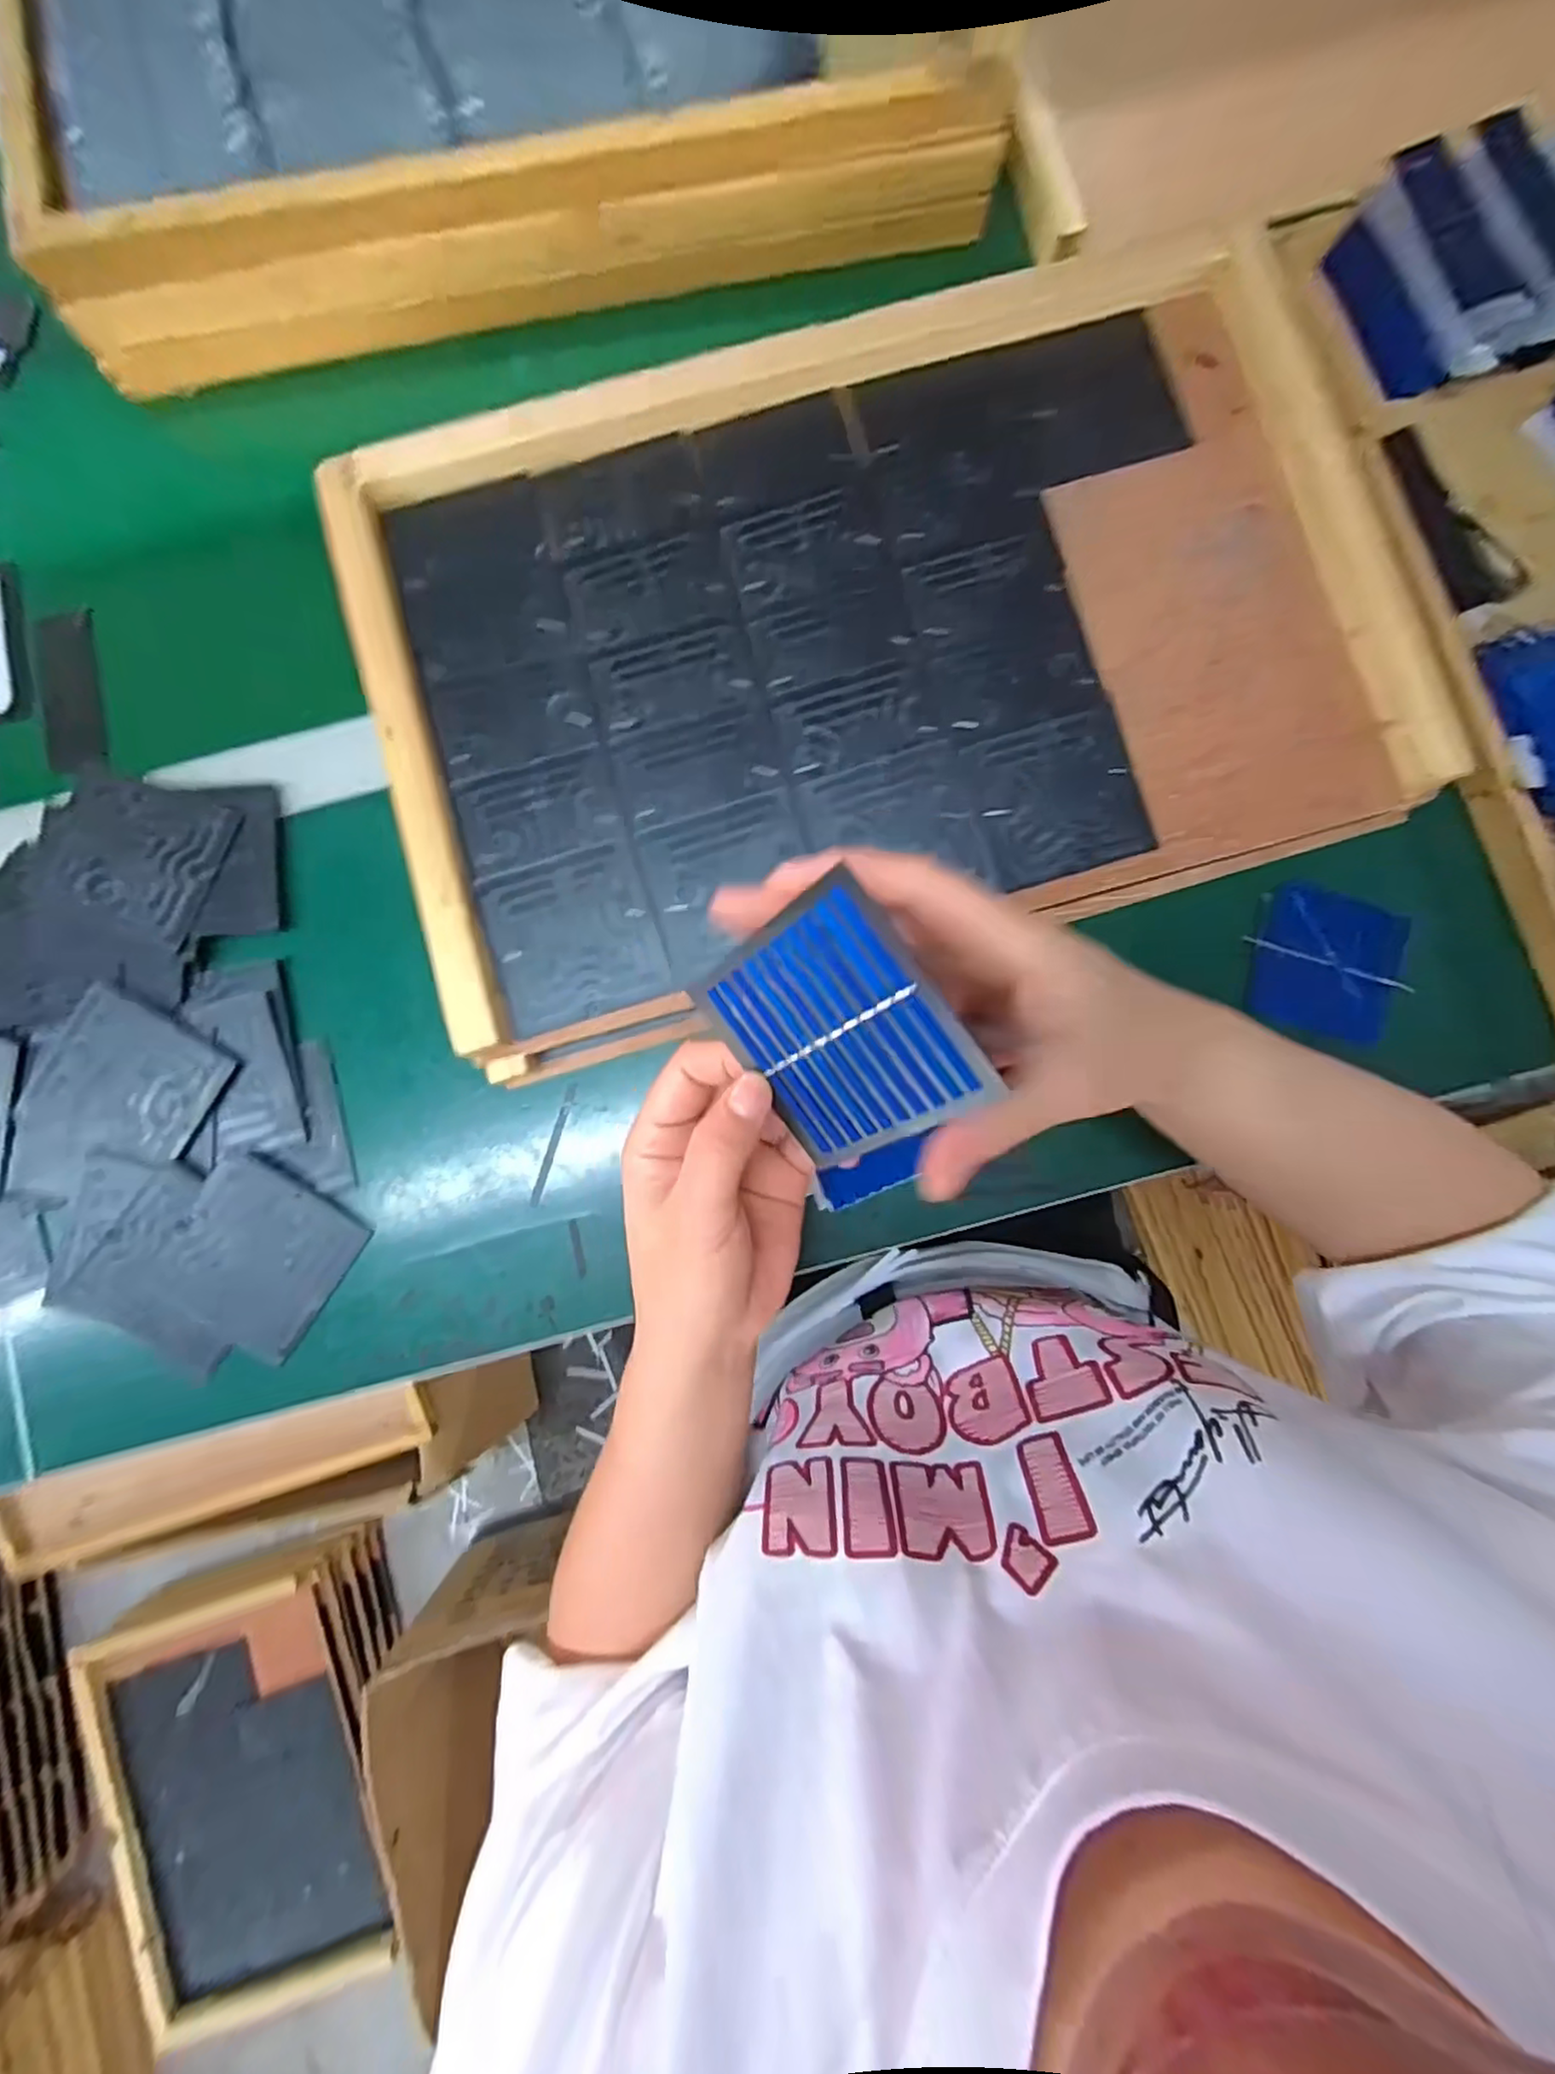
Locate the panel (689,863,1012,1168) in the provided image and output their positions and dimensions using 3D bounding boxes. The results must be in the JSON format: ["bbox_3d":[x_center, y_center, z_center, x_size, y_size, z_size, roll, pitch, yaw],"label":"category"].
[{"bbox_3d":[0.018,0.000,0.215,0.074,0.004,0.078,-32,98,41],"label":"panel"}]

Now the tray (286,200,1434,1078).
[{"bbox_3d":[0.051,-0.201,0.344,0.484,0.041,0.315,-17,84,-1],"label":"tray"}]

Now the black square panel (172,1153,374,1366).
[{"bbox_3d":[-0.259,0.111,0.340,0.077,0.006,0.082,33,88,-7],"label":"black square panel"}]

